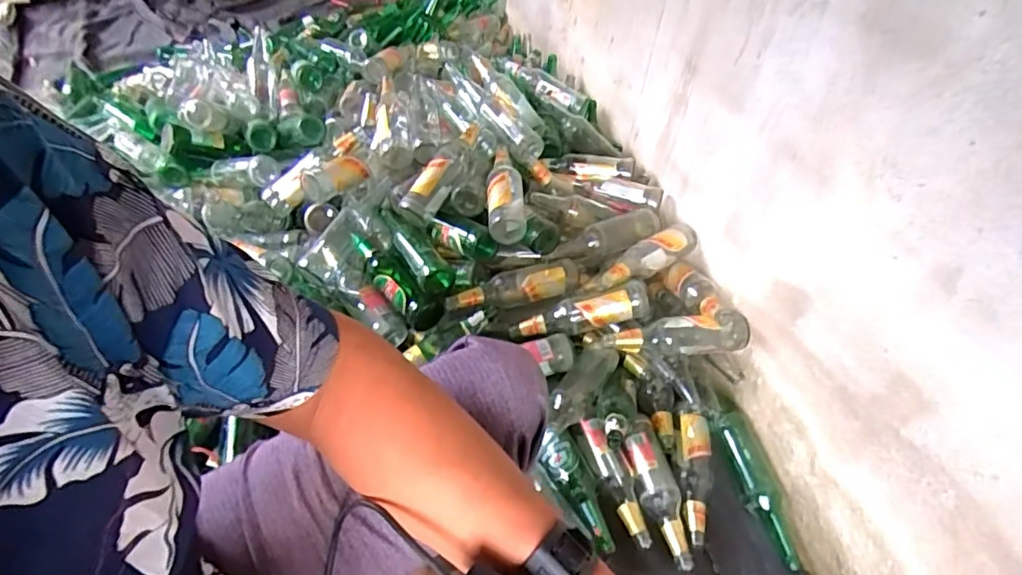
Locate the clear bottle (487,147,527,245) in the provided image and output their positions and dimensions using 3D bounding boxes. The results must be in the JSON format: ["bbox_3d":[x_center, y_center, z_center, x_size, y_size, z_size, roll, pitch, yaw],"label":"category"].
[{"bbox_3d":[-0.011,-0.197,1.067,0.073,0.058,0.241,1,57,-7],"label":"clear bottle"}]

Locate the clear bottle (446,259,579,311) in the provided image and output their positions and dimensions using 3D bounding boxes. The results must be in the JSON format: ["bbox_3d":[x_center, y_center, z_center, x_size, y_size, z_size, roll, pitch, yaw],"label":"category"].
[{"bbox_3d":[0.012,0.004,1.076,0.276,0.084,0.065,-13,46,-20],"label":"clear bottle"}]

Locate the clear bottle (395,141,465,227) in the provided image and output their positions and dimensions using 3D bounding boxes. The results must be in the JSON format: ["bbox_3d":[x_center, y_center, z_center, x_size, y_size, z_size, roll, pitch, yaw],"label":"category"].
[{"bbox_3d":[-0.151,-0.210,1.097,0.071,0.063,0.189,27,75,21],"label":"clear bottle"}]

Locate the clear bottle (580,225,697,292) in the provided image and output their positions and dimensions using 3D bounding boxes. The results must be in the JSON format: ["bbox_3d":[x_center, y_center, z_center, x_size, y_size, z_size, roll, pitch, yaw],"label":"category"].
[{"bbox_3d":[0.264,-0.059,1.104,0.278,0.061,0.061,-23,50,-28],"label":"clear bottle"}]

